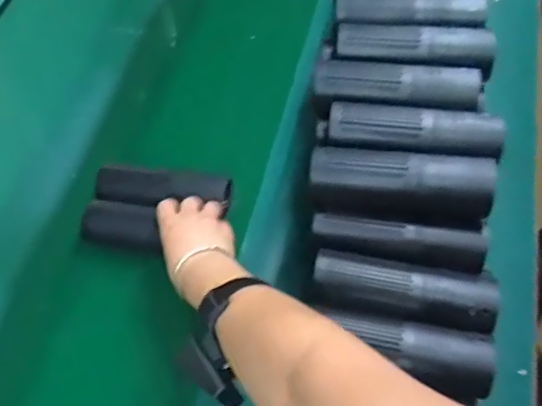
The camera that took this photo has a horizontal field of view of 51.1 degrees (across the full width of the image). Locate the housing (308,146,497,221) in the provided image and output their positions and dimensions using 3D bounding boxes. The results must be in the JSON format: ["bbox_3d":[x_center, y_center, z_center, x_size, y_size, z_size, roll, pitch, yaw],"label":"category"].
[{"bbox_3d":[0.117,-0.023,0.519,0.162,0.042,0.056,7,60,6],"label":"housing"}]

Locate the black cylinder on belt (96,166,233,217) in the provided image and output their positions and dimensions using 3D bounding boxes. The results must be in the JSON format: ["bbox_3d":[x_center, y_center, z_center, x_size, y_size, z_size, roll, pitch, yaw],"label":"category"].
[{"bbox_3d":[-0.131,-0.015,0.693,0.162,0.038,0.046,2,60,-3],"label":"black cylinder on belt"}]

